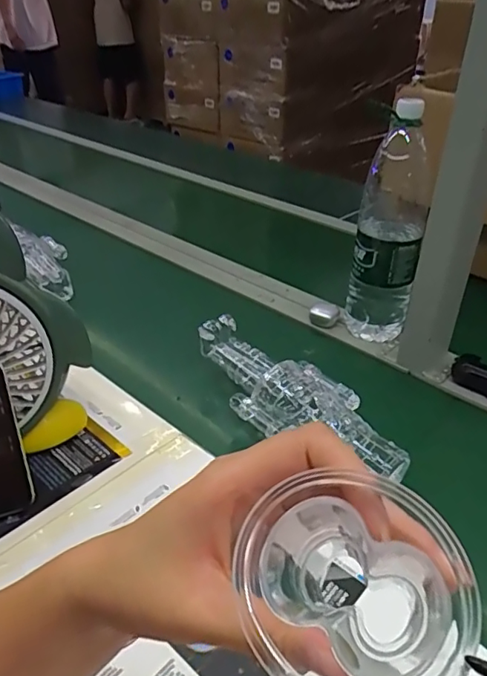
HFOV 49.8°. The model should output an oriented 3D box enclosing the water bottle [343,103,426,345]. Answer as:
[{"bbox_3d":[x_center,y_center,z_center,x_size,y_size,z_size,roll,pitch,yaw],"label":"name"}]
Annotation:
[{"bbox_3d":[0.202,-0.140,0.726,0.086,0.334,0.069,10,34,11],"label":"water bottle"}]

